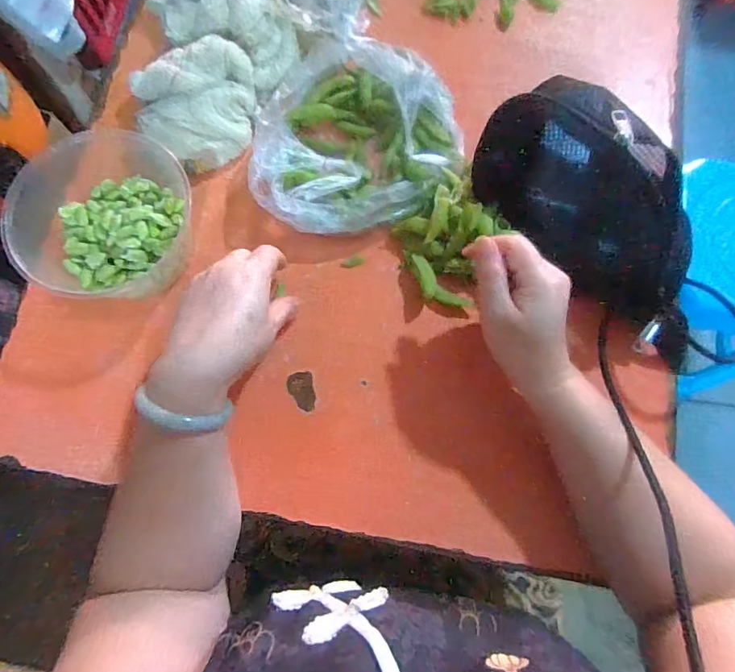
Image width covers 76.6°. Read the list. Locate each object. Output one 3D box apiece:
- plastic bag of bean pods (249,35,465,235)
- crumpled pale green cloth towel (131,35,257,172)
[{"bbox_3d":[-0.006,-0.187,0.430,0.181,0.068,0.185,7,76,1],"label":"plastic bag of bean pods"},{"bbox_3d":[-0.158,-0.218,0.436,0.110,0.054,0.096,-20,77,-5],"label":"crumpled pale green cloth towel"}]

